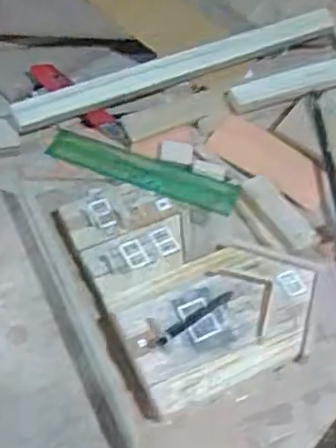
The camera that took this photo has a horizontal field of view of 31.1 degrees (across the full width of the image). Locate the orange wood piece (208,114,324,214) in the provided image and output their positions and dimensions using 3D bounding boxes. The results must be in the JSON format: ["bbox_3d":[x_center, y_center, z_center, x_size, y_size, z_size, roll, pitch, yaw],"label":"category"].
[{"bbox_3d":[0.135,-0.085,0.800,0.169,0.012,0.071,37,58,19],"label":"orange wood piece"}]

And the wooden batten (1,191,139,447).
[{"bbox_3d":[-0.109,0.088,0.655,0.034,0.009,0.334,-19,59,-19],"label":"wooden batten"}]

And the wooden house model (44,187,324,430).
[{"bbox_3d":[0.028,0.046,0.677,0.237,0.036,0.279,-18,58,-19],"label":"wooden house model"}]

